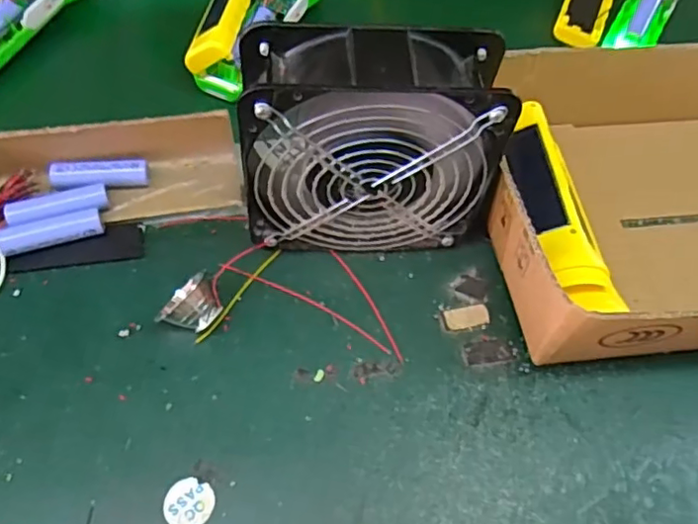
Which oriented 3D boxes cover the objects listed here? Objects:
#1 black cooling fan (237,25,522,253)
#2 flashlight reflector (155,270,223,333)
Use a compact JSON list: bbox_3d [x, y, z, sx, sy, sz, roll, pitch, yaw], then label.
[{"bbox_3d":[0.017,-0.068,0.376,0.156,0.146,0.063,0,60,-3],"label":"black cooling fan"},{"bbox_3d":[-0.097,0.032,0.380,0.024,0.031,0.038,35,65,16],"label":"flashlight reflector"}]

